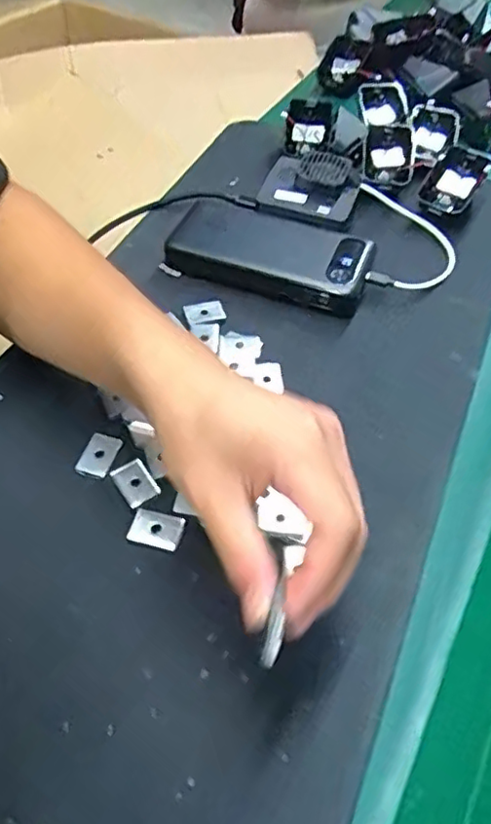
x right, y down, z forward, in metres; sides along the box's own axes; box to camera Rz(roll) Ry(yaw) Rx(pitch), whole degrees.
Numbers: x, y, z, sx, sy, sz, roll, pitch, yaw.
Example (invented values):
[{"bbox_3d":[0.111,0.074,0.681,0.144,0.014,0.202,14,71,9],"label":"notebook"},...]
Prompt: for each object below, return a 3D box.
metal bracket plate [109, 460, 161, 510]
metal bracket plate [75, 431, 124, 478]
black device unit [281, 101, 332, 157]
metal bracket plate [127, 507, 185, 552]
[{"bbox_3d":[-0.066,0.042,0.373,0.020,0.004,0.030,-28,58,-21],"label":"metal bracket plate"},{"bbox_3d":[-0.091,0.027,0.385,0.020,0.004,0.030,15,53,10],"label":"metal bracket plate"},{"bbox_3d":[0.059,-0.274,0.602,0.045,0.032,0.064,9,53,2],"label":"black device unit"},{"bbox_3d":[-0.051,0.067,0.355,0.029,0.005,0.019,13,53,9],"label":"metal bracket plate"}]

